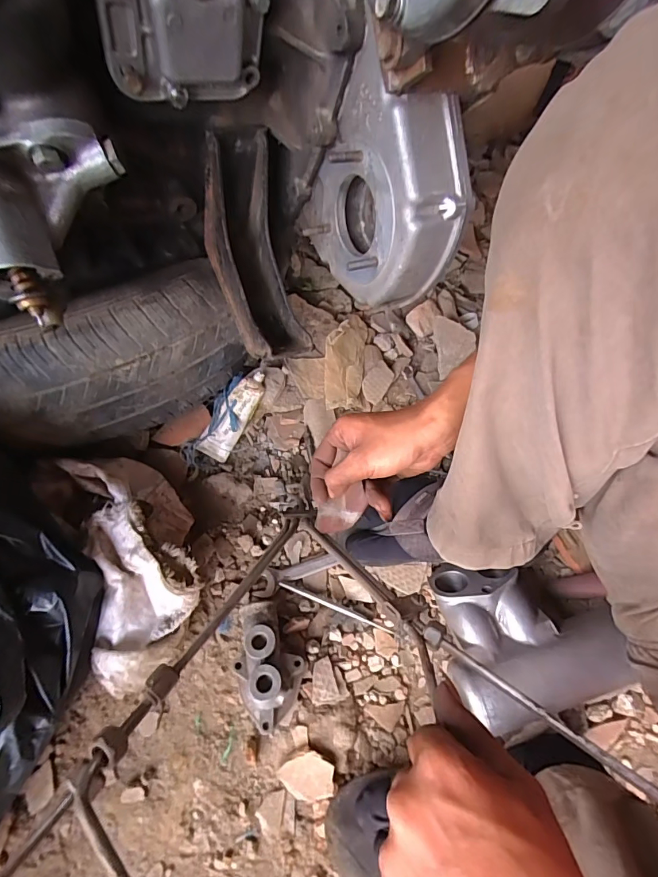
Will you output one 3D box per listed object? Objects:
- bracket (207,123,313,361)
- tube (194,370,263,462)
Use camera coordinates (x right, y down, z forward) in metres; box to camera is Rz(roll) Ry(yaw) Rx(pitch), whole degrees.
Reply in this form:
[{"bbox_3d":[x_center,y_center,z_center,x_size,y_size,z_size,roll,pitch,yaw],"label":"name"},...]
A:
[{"bbox_3d":[-0.084,-0.195,0.456,0.074,0.207,0.110,-17,24,-13],"label":"bracket"},{"bbox_3d":[-0.126,-0.034,0.565,0.042,0.030,0.128,29,87,11],"label":"tube"}]

